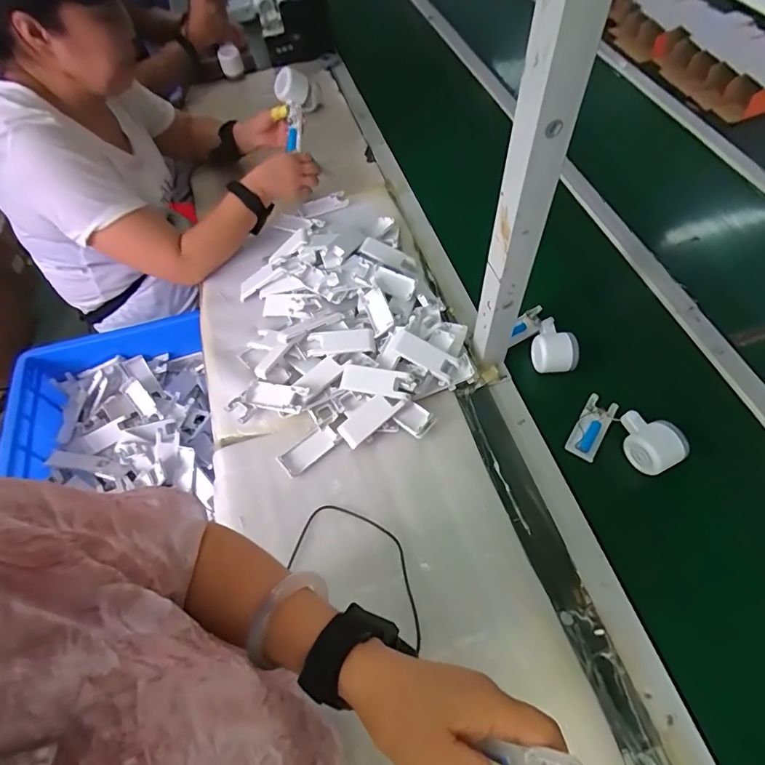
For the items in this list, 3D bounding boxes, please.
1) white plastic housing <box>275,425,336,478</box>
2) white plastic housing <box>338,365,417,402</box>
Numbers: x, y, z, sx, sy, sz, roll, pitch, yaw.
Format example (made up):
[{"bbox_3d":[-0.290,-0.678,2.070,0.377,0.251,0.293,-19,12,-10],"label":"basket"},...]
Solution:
[{"bbox_3d":[-0.104,0.096,0.634,0.084,0.012,0.038,-37,63,-17],"label":"white plastic housing"},{"bbox_3d":[-0.008,-0.001,0.641,0.106,0.022,0.037,9,60,9],"label":"white plastic housing"}]

